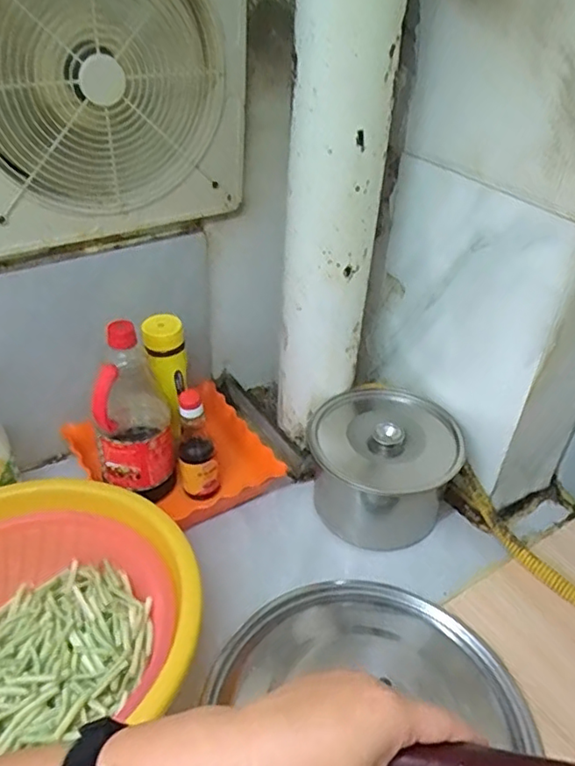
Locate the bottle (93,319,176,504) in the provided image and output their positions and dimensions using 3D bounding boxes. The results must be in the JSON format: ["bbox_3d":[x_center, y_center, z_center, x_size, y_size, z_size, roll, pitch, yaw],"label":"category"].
[{"bbox_3d":[-0.197,0.041,0.760,0.092,0.232,0.080,-9,40,-15],"label":"bottle"}]

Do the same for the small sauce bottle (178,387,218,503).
[{"bbox_3d":[-0.120,0.086,0.789,0.051,0.152,0.047,-5,39,-11],"label":"small sauce bottle"}]

